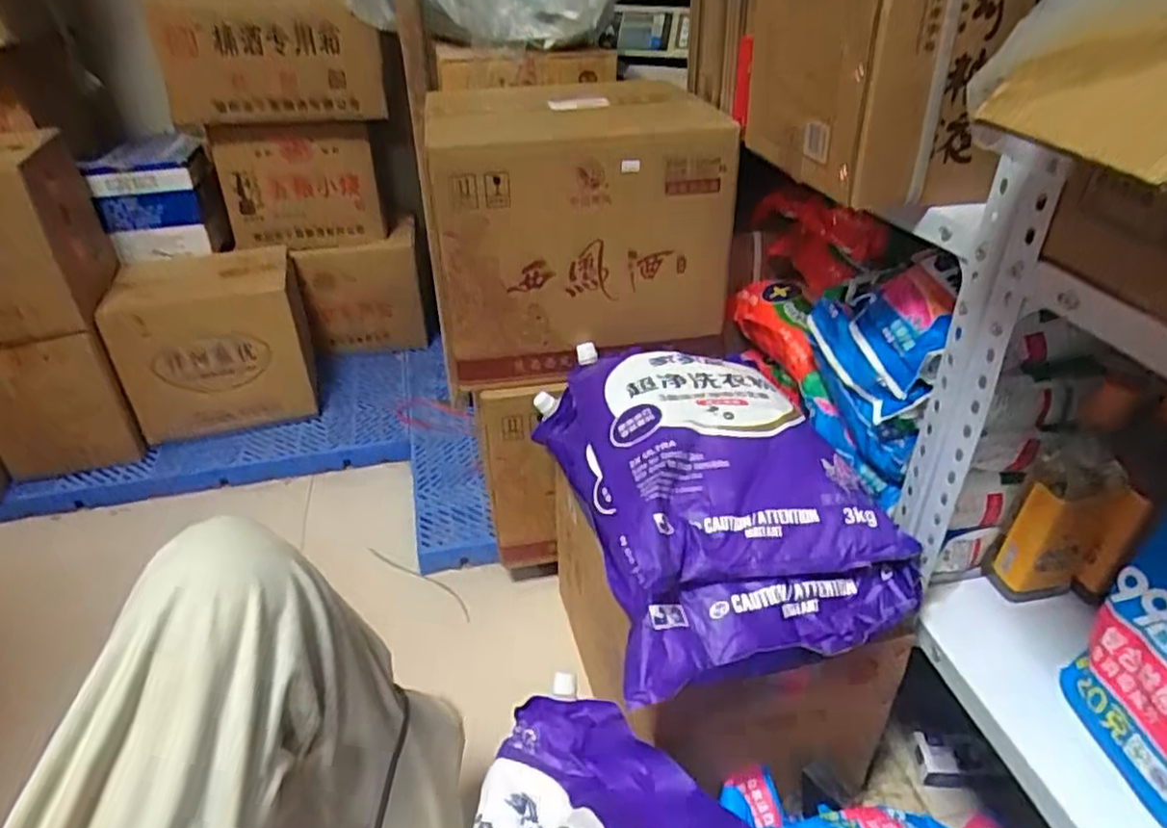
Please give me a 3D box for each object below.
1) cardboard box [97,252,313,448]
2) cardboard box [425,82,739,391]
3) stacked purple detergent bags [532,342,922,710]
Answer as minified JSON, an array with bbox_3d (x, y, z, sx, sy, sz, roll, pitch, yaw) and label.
[{"bbox_3d":[-0.755,-0.145,1.499,0.348,0.295,0.300,-12,35,-15],"label":"cardboard box"},{"bbox_3d":[-0.007,-0.258,1.026,0.377,0.331,0.275,-4,33,-4],"label":"cardboard box"},{"bbox_3d":[0.136,0.062,0.808,0.299,0.135,0.450,-8,34,-11],"label":"stacked purple detergent bags"}]

